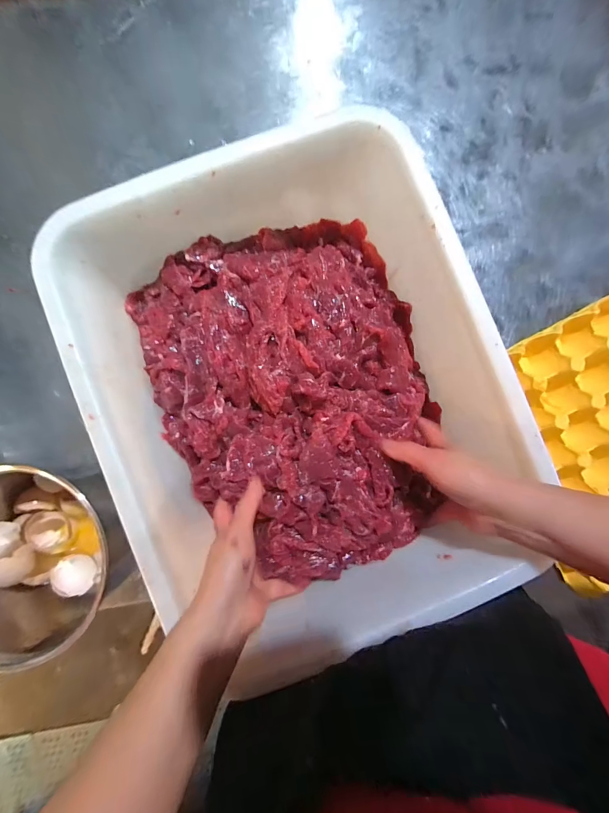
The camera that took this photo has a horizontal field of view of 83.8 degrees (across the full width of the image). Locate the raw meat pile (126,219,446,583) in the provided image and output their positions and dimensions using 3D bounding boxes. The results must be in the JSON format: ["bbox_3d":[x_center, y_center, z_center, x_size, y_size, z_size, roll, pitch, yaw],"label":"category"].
[{"bbox_3d":[-0.005,-0.014,0.378,0.291,0.063,0.376,-21,89,-2],"label":"raw meat pile"}]

